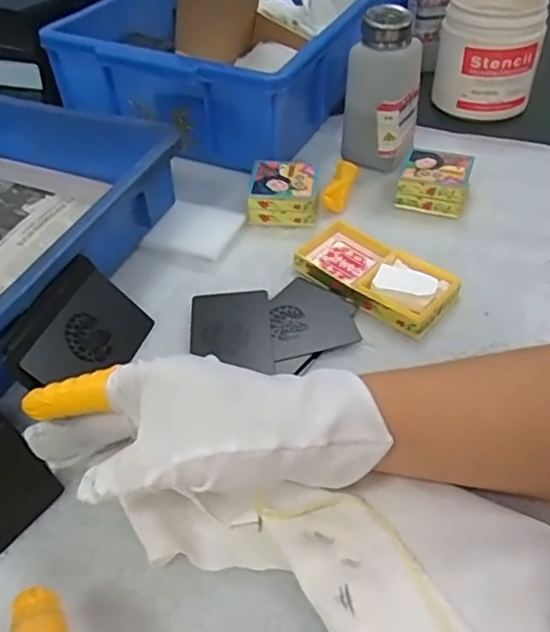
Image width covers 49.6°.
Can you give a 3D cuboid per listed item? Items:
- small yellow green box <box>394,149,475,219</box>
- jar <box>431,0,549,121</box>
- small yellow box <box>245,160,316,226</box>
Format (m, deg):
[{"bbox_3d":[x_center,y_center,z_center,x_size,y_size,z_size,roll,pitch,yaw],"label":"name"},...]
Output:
[{"bbox_3d":[0.135,-0.113,0.502,0.054,0.029,0.050,13,47,15],"label":"small yellow green box"},{"bbox_3d":[0.213,-0.263,0.596,0.095,0.107,0.082,12,47,13],"label":"jar"},{"bbox_3d":[0.007,-0.104,0.496,0.054,0.027,0.053,4,45,6],"label":"small yellow box"}]

